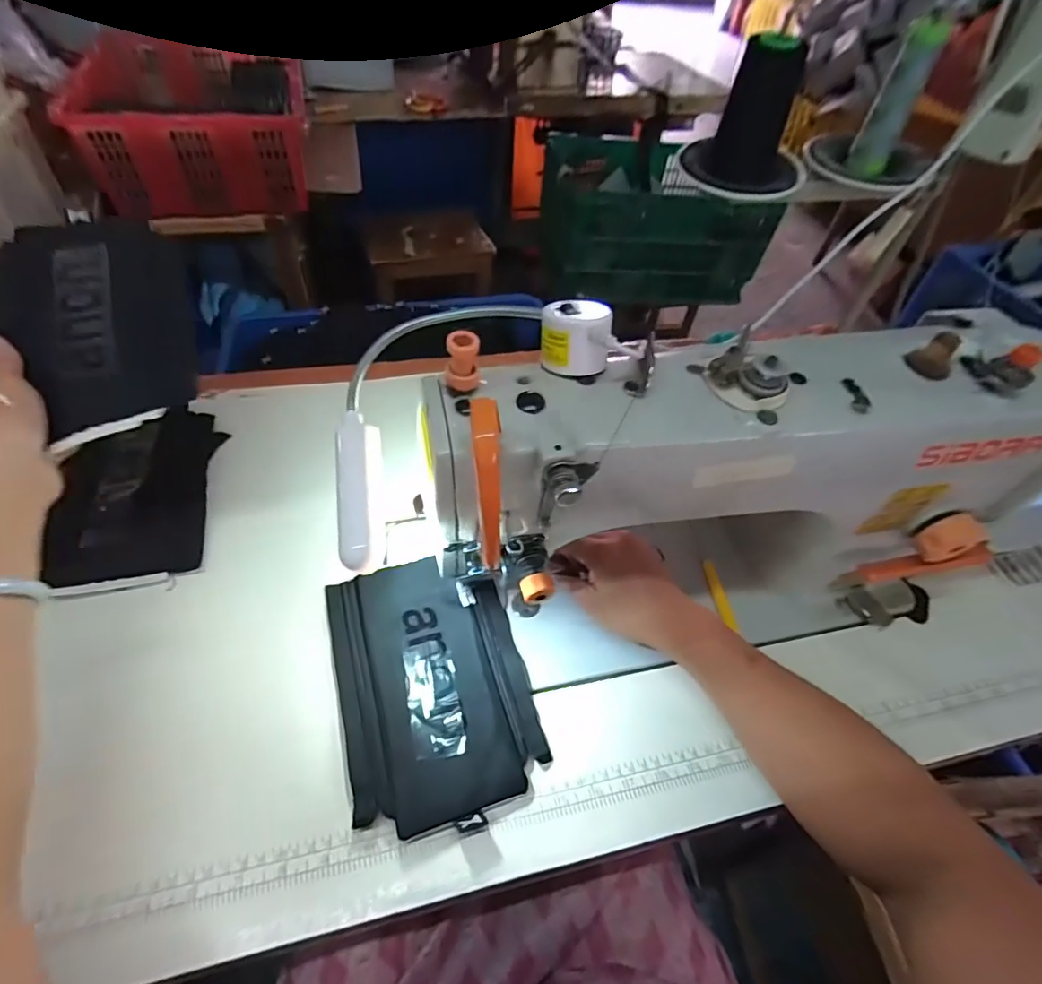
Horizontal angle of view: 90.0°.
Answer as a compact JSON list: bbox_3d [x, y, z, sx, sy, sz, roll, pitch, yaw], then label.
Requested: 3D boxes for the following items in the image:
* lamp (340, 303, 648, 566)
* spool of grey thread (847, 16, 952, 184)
[{"bbox_3d":[-0.043,-0.063,0.302,0.184,0.078,0.132,-26,58,-24],"label":"lamp"},{"bbox_3d":[0.346,-0.361,0.482,0.034,0.115,0.031,29,54,17],"label":"spool of grey thread"}]

